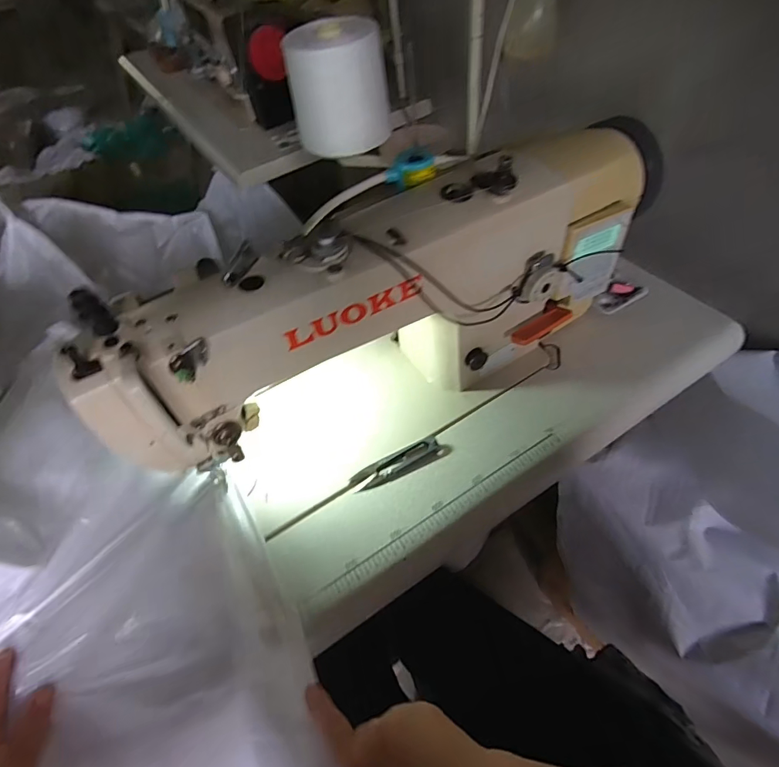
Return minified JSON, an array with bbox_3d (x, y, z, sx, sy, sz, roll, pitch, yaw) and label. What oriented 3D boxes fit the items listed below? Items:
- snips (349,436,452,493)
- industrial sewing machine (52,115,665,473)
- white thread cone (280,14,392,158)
[{"bbox_3d":[0.012,0.084,0.478,0.109,0.009,0.025,-22,53,-10],"label":"snips"},{"bbox_3d":[0.024,-0.081,0.466,0.572,0.242,0.151,-27,54,-14],"label":"industrial sewing machine"},{"bbox_3d":[-0.087,-0.490,0.738,0.151,0.166,0.132,-12,51,-2],"label":"white thread cone"}]

